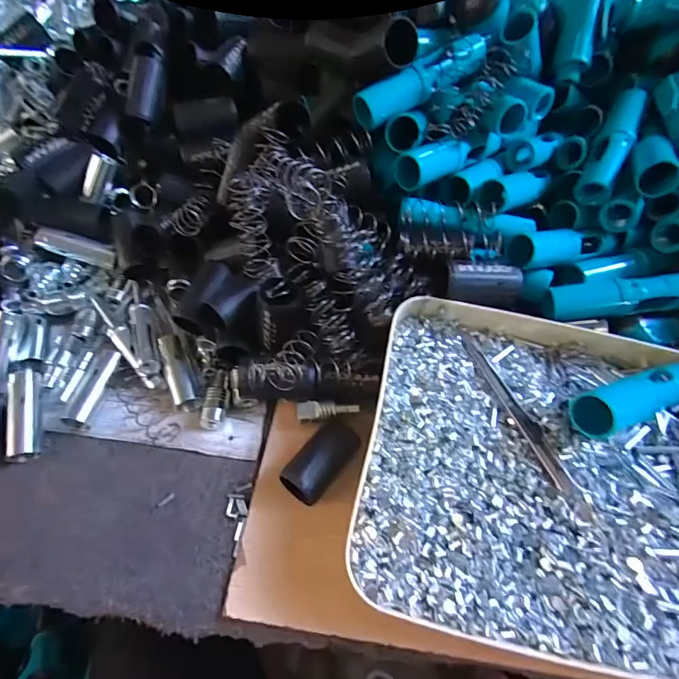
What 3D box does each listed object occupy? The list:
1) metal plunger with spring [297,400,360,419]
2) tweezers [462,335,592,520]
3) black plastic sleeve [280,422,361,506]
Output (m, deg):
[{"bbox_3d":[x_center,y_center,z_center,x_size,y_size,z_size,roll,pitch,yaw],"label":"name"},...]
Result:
[{"bbox_3d":[-0.009,0.060,0.344,0.051,0.013,0.016,-1,55,-3],"label":"metal plunger with spring"},{"bbox_3d":[0.130,0.053,0.297,0.017,0.012,0.148,-16,57,-13],"label":"tweezers"},{"bbox_3d":[-0.013,0.094,0.315,0.031,0.033,0.064,34,60,20],"label":"black plastic sleeve"}]

